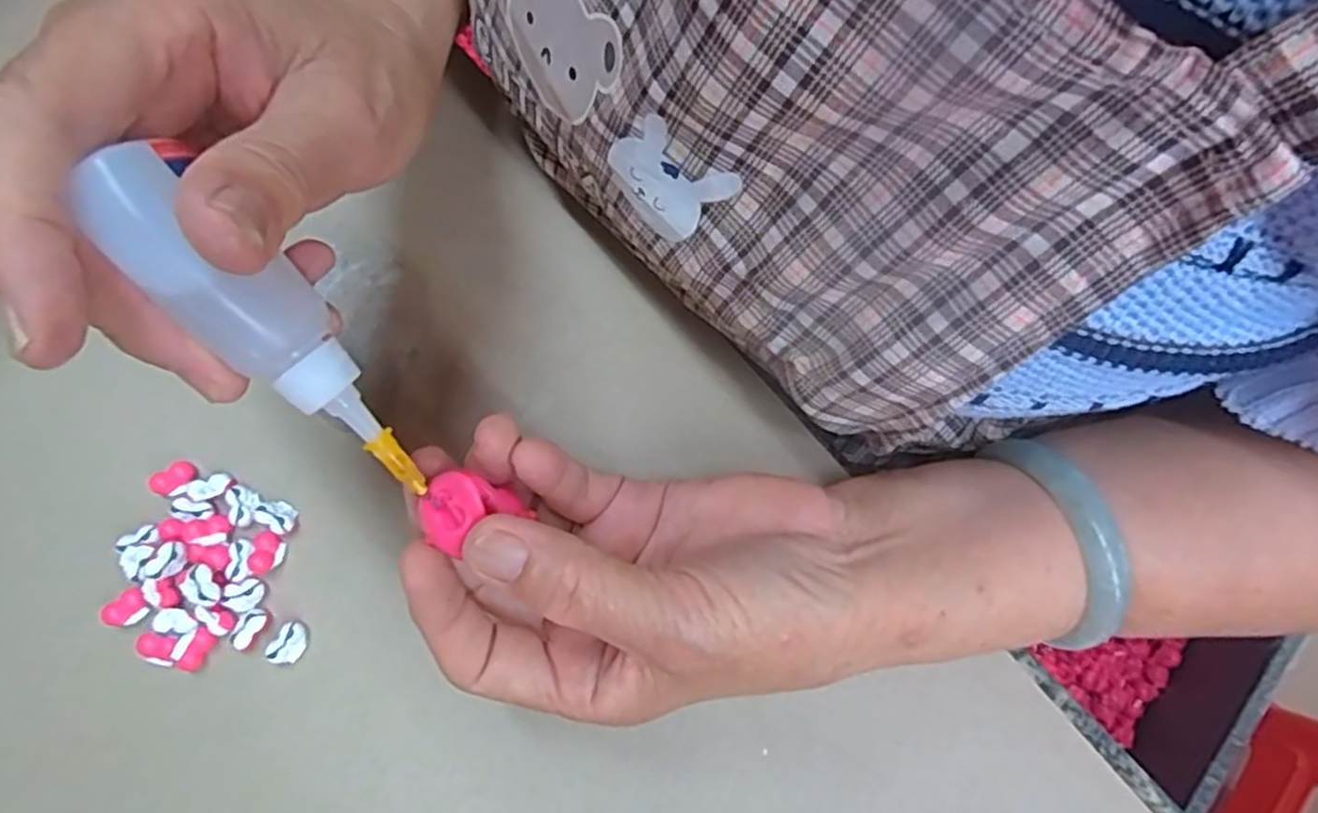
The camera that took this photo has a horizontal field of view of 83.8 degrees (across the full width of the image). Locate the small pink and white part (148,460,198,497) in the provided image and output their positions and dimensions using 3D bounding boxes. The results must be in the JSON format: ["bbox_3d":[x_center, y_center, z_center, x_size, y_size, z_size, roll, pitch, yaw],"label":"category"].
[{"bbox_3d":[-0.172,0.025,0.259,0.015,0.004,0.009,-27,79,-8],"label":"small pink and white part"}]

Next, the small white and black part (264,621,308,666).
[{"bbox_3d":[-0.125,0.080,0.248,0.010,0.009,0.014,15,76,2],"label":"small white and black part"}]

